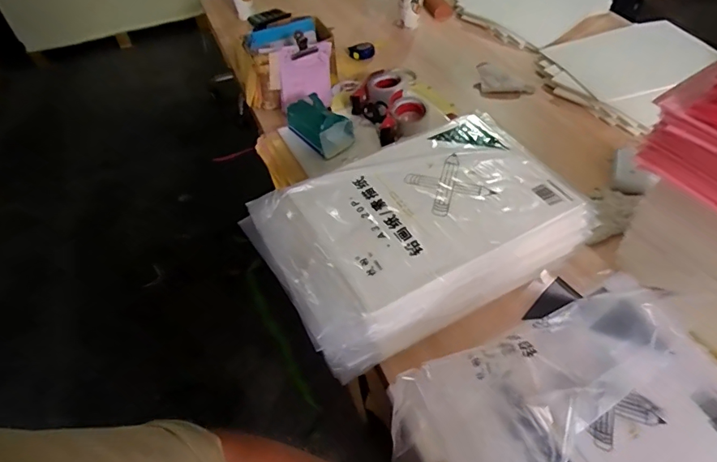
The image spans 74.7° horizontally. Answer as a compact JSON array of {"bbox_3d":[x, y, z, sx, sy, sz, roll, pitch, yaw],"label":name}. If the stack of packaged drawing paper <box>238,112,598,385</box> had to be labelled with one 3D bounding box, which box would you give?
[{"bbox_3d":[0.097,-0.002,0.819,0.507,0.130,0.313,-23,52,-15],"label":"stack of packaged drawing paper"}]

